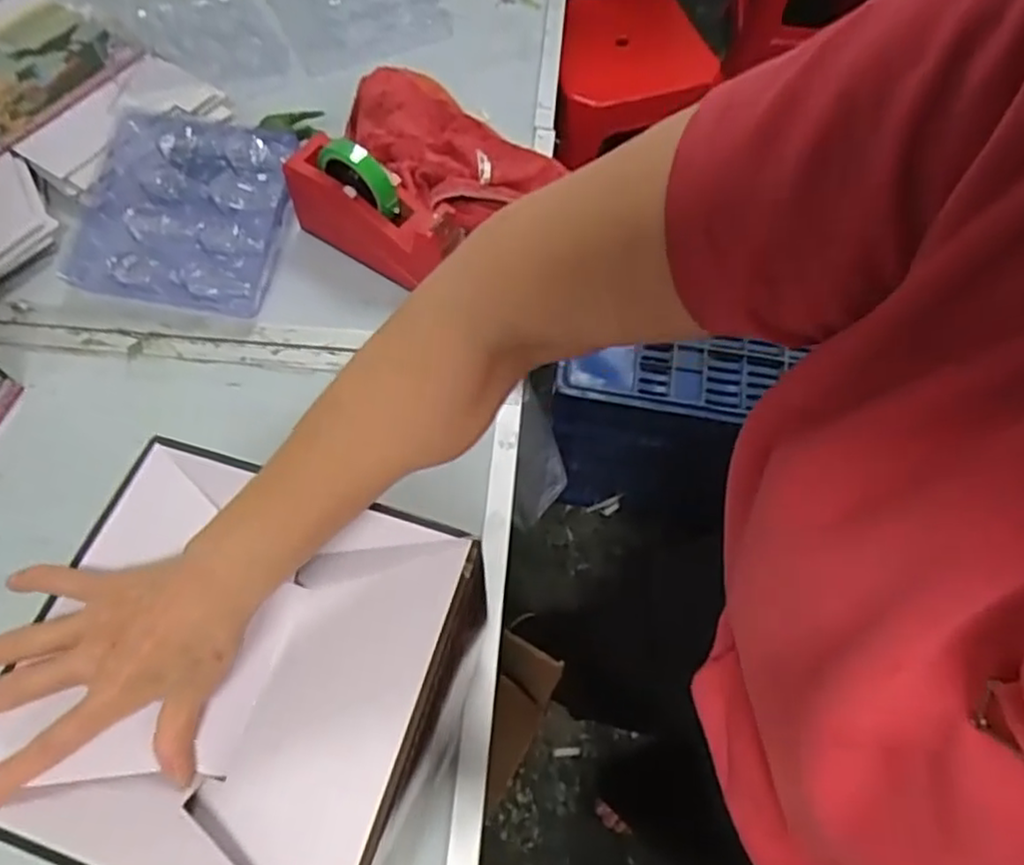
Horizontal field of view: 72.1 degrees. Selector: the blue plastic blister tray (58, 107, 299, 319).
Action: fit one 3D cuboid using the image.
[{"bbox_3d":[-0.370,-0.247,0.784,0.228,0.042,0.225,8,79,5],"label":"blue plastic blister tray"}]

